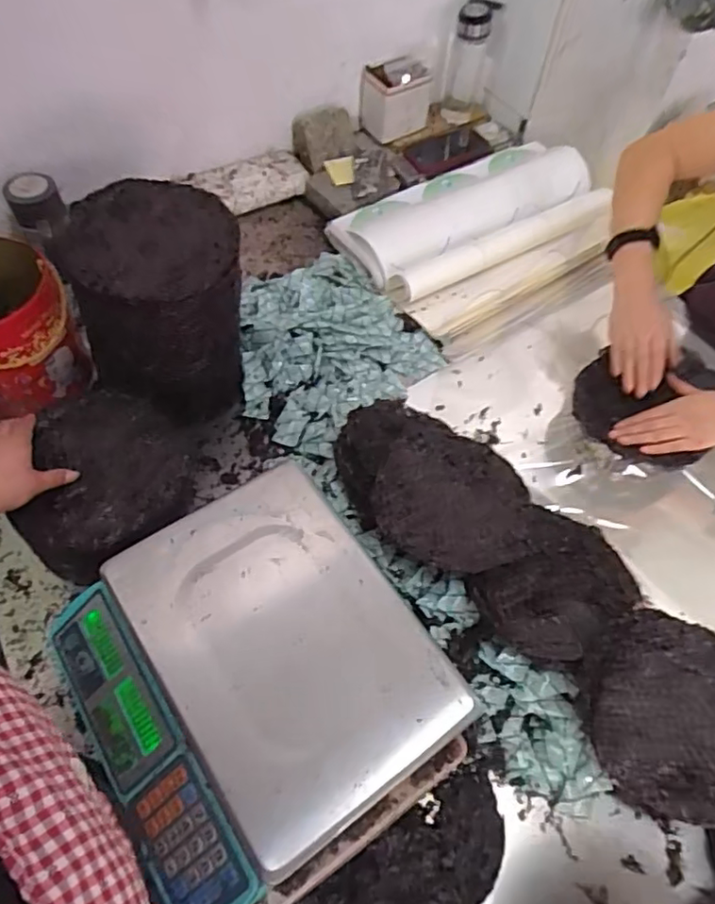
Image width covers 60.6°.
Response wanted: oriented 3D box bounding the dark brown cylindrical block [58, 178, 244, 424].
[{"bbox_3d":[-0.248,-0.188,0.809,0.188,0.235,0.196,1,58,-2],"label":"dark brown cylindrical block"}]

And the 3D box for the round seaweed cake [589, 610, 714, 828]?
[{"bbox_3d":[0.354,0.282,0.666,0.195,0.043,0.200,1,58,-2],"label":"round seaweed cake"}]

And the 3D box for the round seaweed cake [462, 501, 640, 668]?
[{"bbox_3d":[0.236,0.158,0.732,0.165,0.057,0.198,43,58,12],"label":"round seaweed cake"}]

